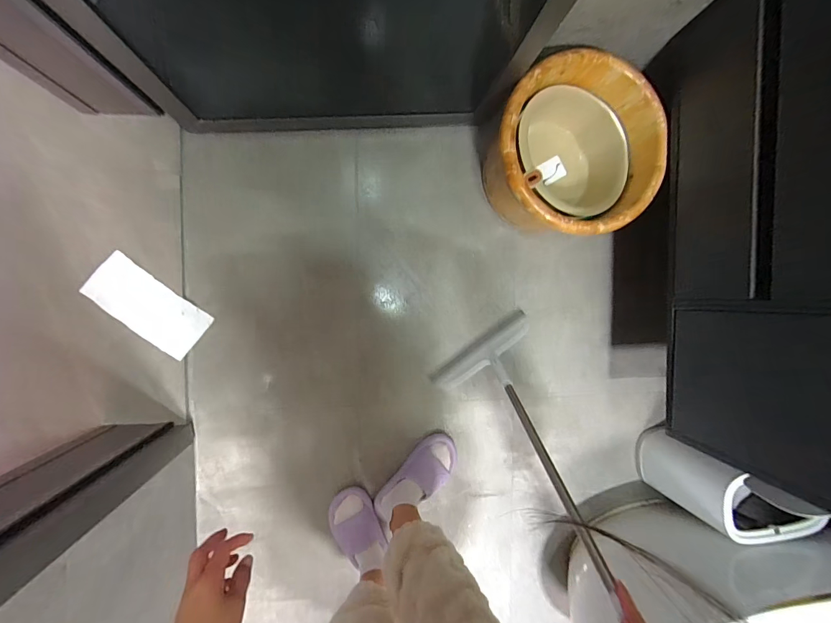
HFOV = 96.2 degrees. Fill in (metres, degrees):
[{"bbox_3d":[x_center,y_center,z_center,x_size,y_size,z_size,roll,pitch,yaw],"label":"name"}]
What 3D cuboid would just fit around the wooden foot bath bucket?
[{"bbox_3d":[0.328,-0.346,0.861,0.340,0.242,0.332,-1,95,-8],"label":"wooden foot bath bucket"}]

